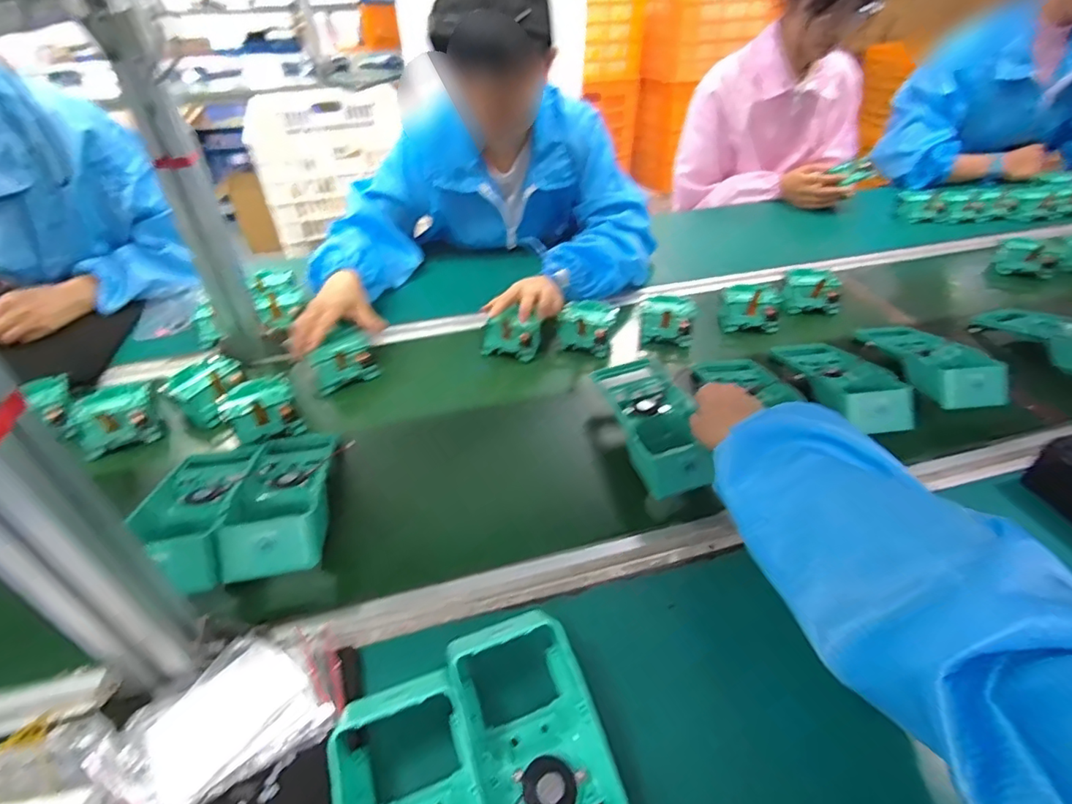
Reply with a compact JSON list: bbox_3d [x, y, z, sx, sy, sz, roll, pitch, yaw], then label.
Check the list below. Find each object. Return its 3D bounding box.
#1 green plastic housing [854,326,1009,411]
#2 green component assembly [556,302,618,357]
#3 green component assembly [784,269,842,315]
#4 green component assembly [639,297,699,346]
[{"bbox_3d":[0.498,-0.054,0.685,0.095,0.049,0.186,-5,39,-3],"label":"green plastic housing"},{"bbox_3d":[0.071,-0.108,0.766,0.079,0.046,0.077,3,39,6],"label":"green component assembly"},{"bbox_3d":[0.425,-0.160,0.830,0.085,0.061,0.065,11,41,16],"label":"green component assembly"},{"bbox_3d":[0.190,-0.121,0.783,0.080,0.047,0.079,4,40,8],"label":"green component assembly"}]

